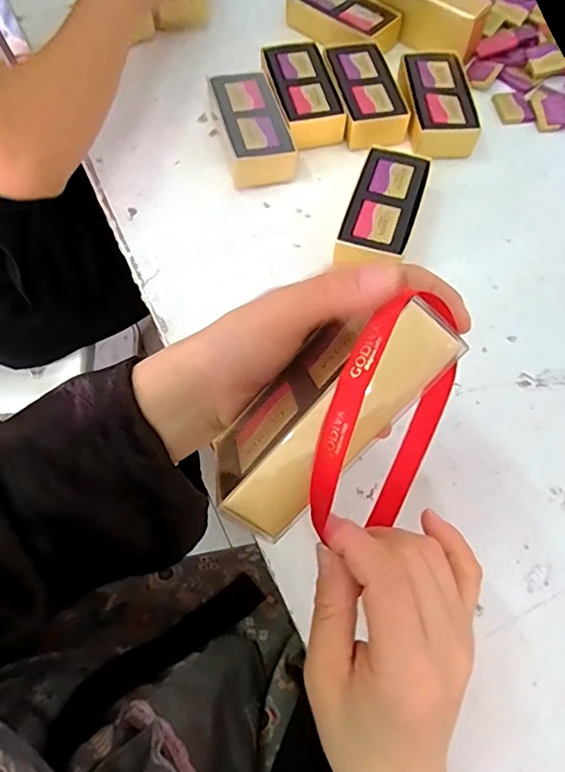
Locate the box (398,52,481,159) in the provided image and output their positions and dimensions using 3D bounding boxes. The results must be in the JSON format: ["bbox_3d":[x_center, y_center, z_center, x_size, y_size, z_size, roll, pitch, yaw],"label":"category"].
[{"bbox_3d":[0.144,-0.267,0.492,0.063,0.028,0.117,-3,65,-3],"label":"box"}]

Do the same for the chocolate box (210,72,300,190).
[{"bbox_3d":[-0.025,-0.234,0.470,0.055,0.031,0.111,-11,66,-7],"label":"chocolate box"}]

